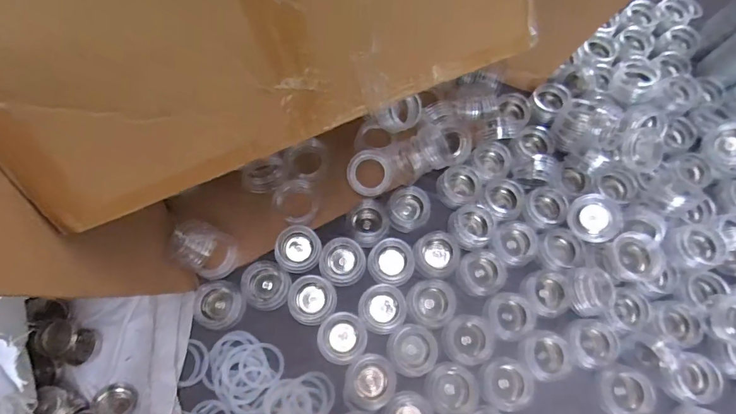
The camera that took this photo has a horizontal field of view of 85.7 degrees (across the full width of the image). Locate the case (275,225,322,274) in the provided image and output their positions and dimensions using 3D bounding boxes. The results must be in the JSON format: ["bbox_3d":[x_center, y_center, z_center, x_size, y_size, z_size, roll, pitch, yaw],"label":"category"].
[{"bbox_3d":[-0.096,0.058,0.550,0.060,0.021,0.060,1,71,-2],"label":"case"}]

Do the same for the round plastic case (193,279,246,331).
[{"bbox_3d":[-0.196,0.129,0.523,0.062,0.019,0.061,1,71,-2],"label":"round plastic case"}]

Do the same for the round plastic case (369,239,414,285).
[{"bbox_3d":[0.033,0.076,0.550,0.061,0.019,0.061,6,71,0],"label":"round plastic case"}]

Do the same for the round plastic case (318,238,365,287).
[{"bbox_3d":[-0.035,0.076,0.549,0.062,0.014,0.063,1,71,-2],"label":"round plastic case"}]

